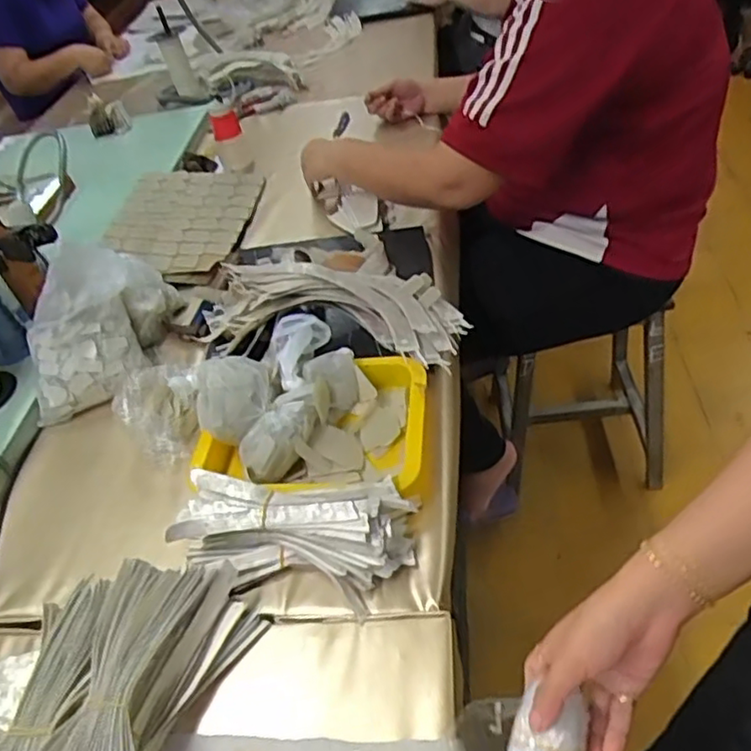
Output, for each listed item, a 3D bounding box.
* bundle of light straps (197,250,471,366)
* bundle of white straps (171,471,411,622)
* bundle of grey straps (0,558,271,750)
[{"bbox_3d":[-0.070,-0.084,0.842,0.356,0.112,0.136,-2,45,11],"label":"bundle of light straps"},{"bbox_3d":[-0.087,0.156,0.639,0.233,0.061,0.099,-2,45,11],"label":"bundle of white straps"},{"bbox_3d":[-0.214,0.263,0.543,0.177,0.072,0.225,-6,45,7],"label":"bundle of grey straps"}]

